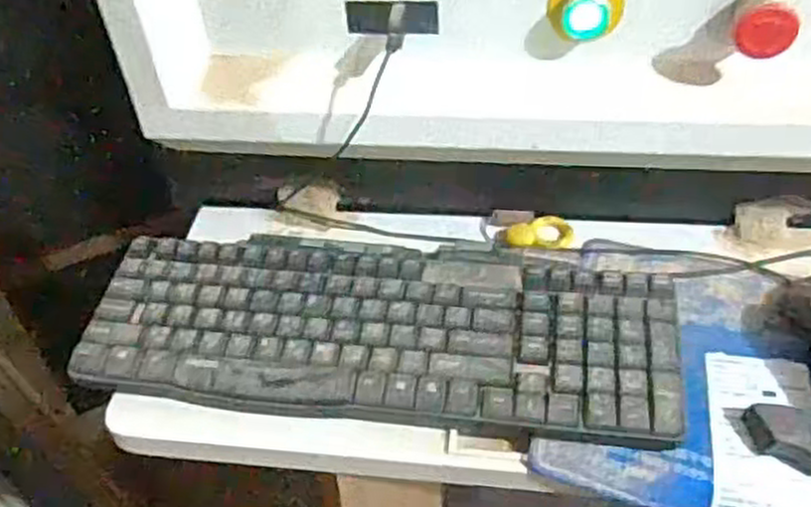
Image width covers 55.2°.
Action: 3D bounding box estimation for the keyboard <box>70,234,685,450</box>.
[{"bbox_3d":[-0.019,0.045,0.522,0.382,0.028,0.144,5,44,8],"label":"keyboard"}]

